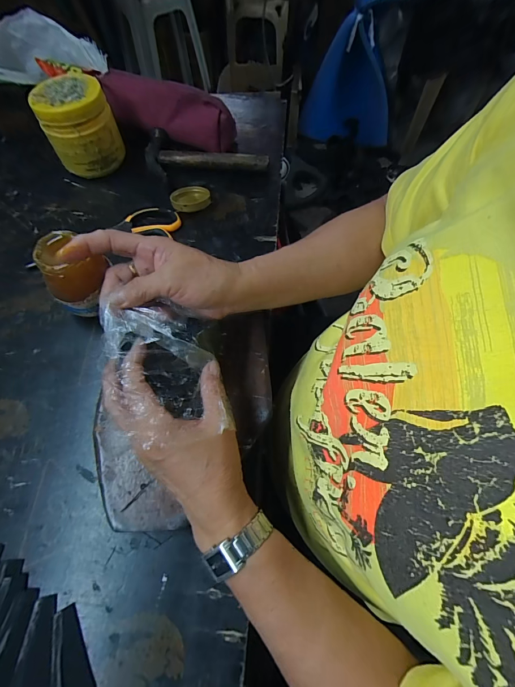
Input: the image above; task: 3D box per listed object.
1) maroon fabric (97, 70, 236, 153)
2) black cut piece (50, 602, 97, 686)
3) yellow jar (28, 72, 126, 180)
[{"bbox_3d":[-0.147,-0.361,0.506,0.225,0.075,0.055,25,67,13],"label":"maroon fabric"},{"bbox_3d":[-0.151,0.249,0.250,0.032,0.004,0.064,-27,67,-11],"label":"black cut piece"},{"bbox_3d":[-0.254,-0.311,0.467,0.094,0.101,0.089,-19,65,-8],"label":"yellow jar"}]

